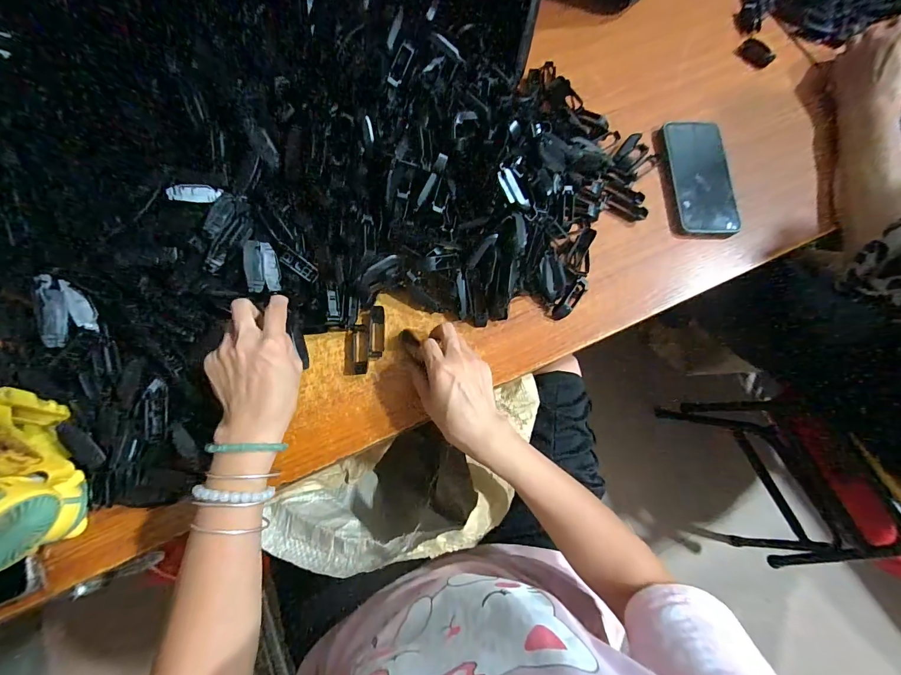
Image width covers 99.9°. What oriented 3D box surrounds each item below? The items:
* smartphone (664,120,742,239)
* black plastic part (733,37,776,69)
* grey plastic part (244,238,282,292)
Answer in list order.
[{"bbox_3d":[0.326,-0.212,0.491,0.073,0.014,0.179,1,74,-4],"label":"smartphone"},{"bbox_3d":[0.445,-0.416,0.553,0.036,0.012,0.050,-34,79,-12],"label":"black plastic part"},{"bbox_3d":[-0.184,-0.069,0.368,0.010,0.032,0.049,-7,95,39],"label":"grey plastic part"}]

